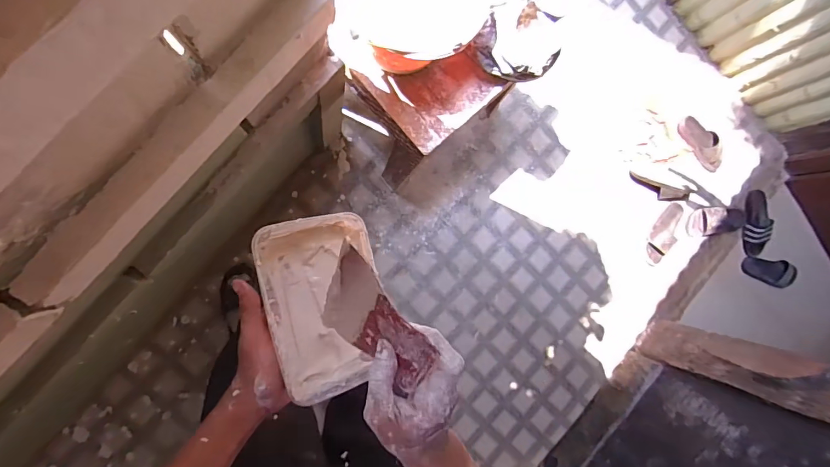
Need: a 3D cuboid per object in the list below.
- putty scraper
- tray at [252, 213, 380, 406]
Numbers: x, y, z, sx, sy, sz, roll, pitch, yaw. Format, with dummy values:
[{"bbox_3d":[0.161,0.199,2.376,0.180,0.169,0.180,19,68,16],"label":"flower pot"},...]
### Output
[{"bbox_3d":[-0.031,0.073,0.336,0.103,0.110,0.007,39,50,17],"label":"putty scraper"},{"bbox_3d":[-0.089,0.070,0.419,0.112,0.049,0.171,-15,92,-22],"label":"tray"}]

